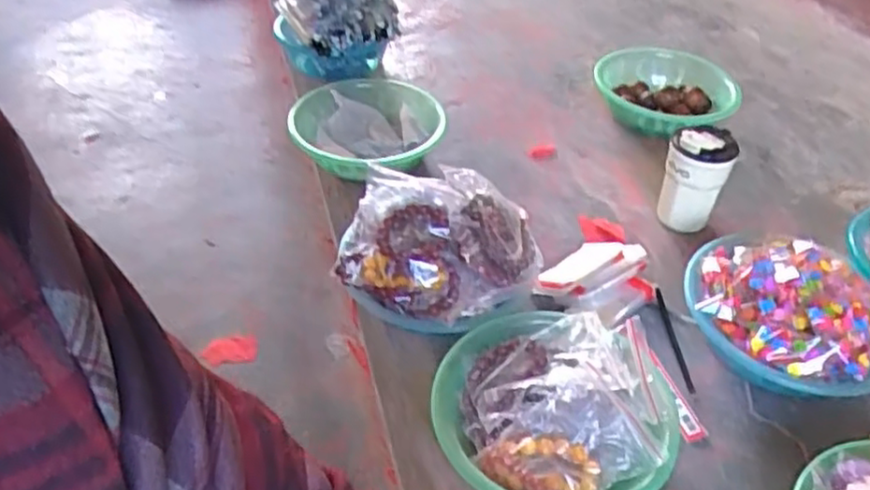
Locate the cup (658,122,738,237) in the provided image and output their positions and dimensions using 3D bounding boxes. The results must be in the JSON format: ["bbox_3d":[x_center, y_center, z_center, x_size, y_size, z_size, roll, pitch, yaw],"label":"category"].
[{"bbox_3d":[0.358,-0.088,0.997,0.084,0.146,0.068,19,44,17],"label":"cup"}]

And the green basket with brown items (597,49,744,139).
[{"bbox_3d":[0.388,-0.260,1.218,0.233,0.079,0.244,16,43,13],"label":"green basket with brown items"}]

